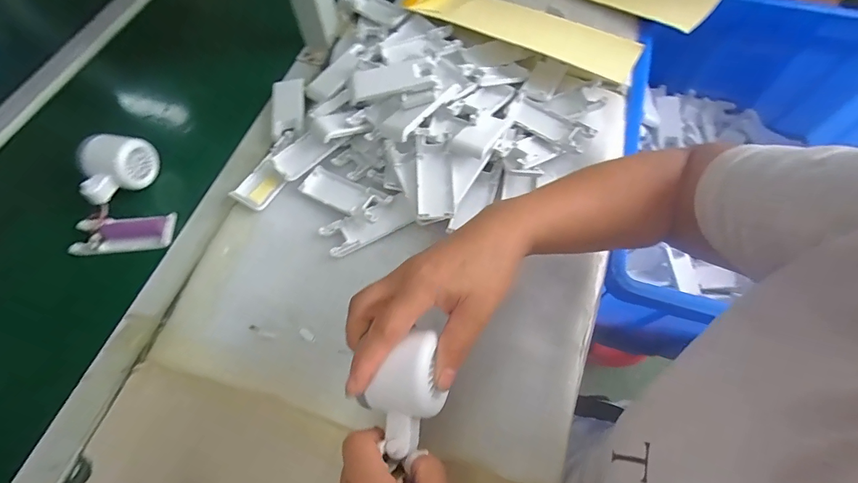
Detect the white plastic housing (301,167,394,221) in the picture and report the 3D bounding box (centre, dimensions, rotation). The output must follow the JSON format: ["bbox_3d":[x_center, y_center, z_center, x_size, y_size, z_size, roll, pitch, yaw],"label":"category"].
[{"bbox_3d":[-0.095,-0.054,0.456,0.100,0.013,0.038,26,68,12],"label":"white plastic housing"}]

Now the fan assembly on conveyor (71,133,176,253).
[{"bbox_3d":[-0.345,-0.057,0.447,0.101,0.044,0.124,-9,65,-3],"label":"fan assembly on conveyor"}]

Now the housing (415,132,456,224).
[{"bbox_3d":[0.005,-0.071,0.440,0.038,0.024,0.106,0,74,-7],"label":"housing"}]

